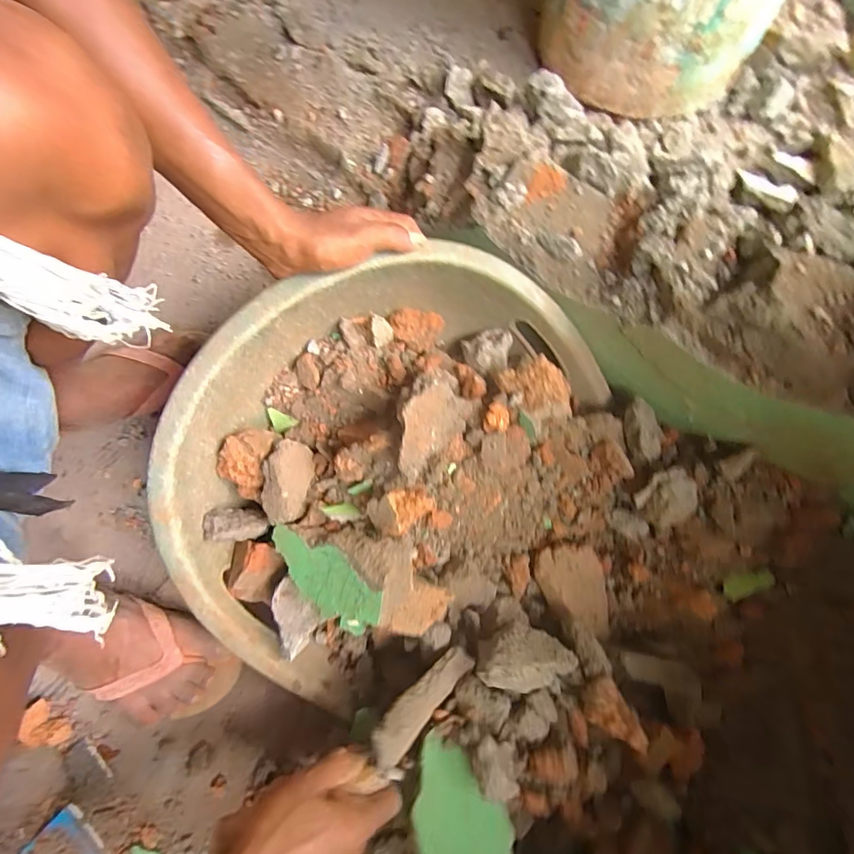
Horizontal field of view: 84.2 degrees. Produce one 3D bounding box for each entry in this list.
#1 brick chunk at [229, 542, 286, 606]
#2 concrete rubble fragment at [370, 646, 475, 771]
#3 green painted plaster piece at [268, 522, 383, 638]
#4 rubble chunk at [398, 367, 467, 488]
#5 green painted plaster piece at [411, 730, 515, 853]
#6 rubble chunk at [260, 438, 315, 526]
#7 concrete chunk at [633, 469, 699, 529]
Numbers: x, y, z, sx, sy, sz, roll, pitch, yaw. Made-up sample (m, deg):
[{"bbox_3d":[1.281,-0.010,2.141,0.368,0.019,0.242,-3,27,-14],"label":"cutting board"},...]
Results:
[{"bbox_3d":[-0.162,0.136,0.445,0.050,0.032,0.053,-1,72,2],"label":"brick chunk"},{"bbox_3d":[-0.005,0.224,0.385,0.030,0.037,0.103,44,62,14],"label":"concrete rubble fragment"},{"bbox_3d":[-0.090,0.126,0.403,0.133,0.007,0.044,26,74,34],"label":"green painted plaster piece"},{"bbox_3d":[-0.002,-0.001,0.419,0.085,0.069,0.020,-42,33,-19],"label":"rubble chunk"},{"bbox_3d":[0.029,0.314,0.356,0.070,0.028,0.134,-14,72,-2],"label":"green painted plaster piece"},{"bbox_3d":[-0.135,0.050,0.447,0.040,0.026,0.079,6,73,4],"label":"rubble chunk"},{"bbox_3d":[0.221,0.066,0.431,0.054,0.026,0.046,-22,73,-5],"label":"concrete chunk"}]

